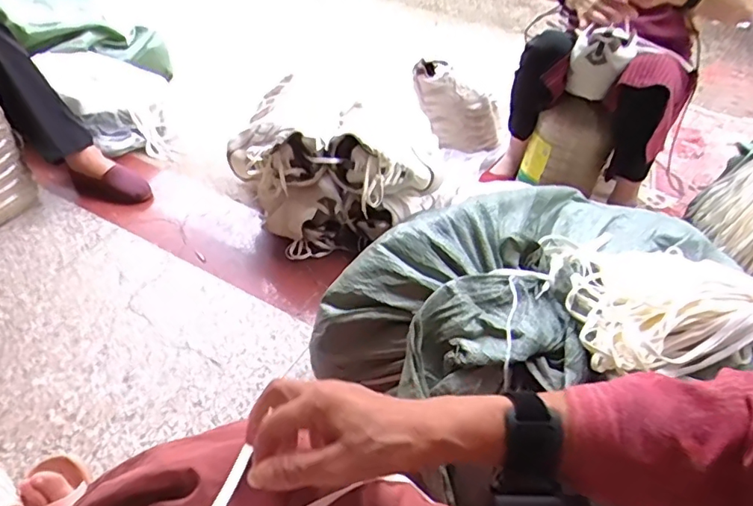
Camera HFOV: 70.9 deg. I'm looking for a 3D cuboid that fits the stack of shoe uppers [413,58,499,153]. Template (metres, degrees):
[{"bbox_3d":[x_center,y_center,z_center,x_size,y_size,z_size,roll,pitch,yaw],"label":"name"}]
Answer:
[{"bbox_3d":[0.260,-0.467,1.763,0.200,0.399,0.093,-33,32,27],"label":"stack of shoe uppers"}]

